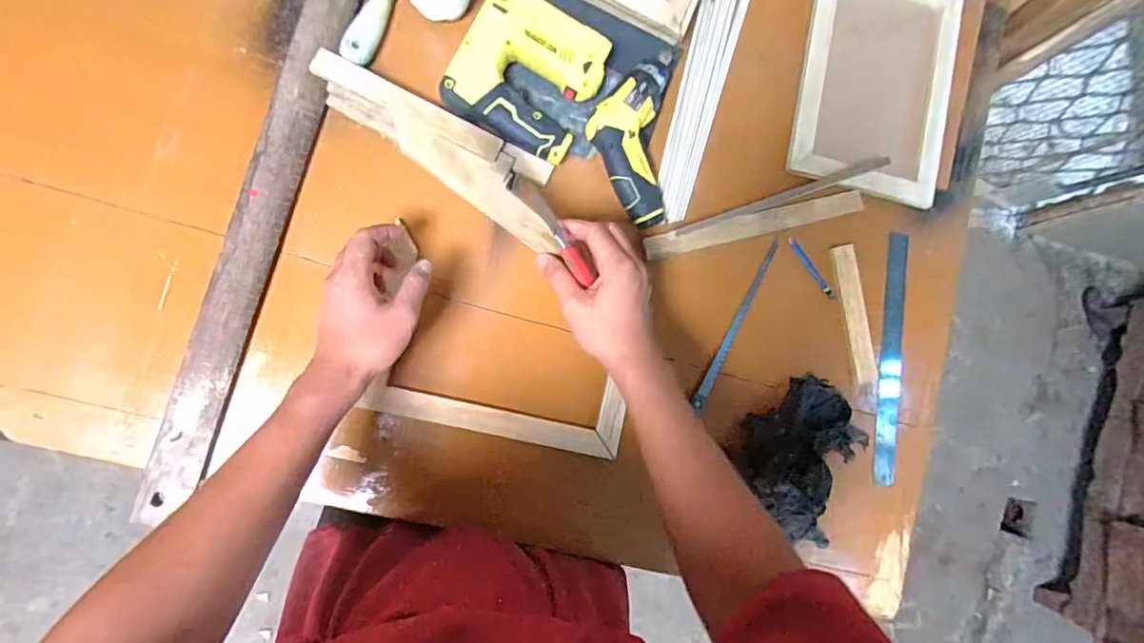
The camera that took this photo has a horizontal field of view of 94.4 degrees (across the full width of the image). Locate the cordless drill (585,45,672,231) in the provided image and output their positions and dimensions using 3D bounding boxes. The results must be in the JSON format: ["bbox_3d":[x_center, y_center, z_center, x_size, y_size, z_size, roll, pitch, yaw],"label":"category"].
[{"bbox_3d":[0.065,-0.213,0.608,0.090,0.040,0.196,2,89,-10],"label":"cordless drill"}]

